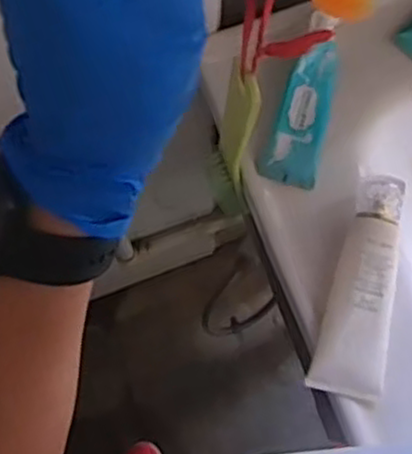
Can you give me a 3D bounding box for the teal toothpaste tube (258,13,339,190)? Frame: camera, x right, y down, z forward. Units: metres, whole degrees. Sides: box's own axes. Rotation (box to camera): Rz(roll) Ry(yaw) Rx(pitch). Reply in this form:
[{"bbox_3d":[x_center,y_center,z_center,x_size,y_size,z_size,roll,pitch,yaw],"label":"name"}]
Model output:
[{"bbox_3d":[0.084,-0.105,0.615,0.044,0.022,0.141,15,89,5],"label":"teal toothpaste tube"}]

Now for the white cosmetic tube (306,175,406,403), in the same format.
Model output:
[{"bbox_3d":[0.128,0.046,0.581,0.058,0.035,0.171,15,74,4],"label":"white cosmetic tube"}]

